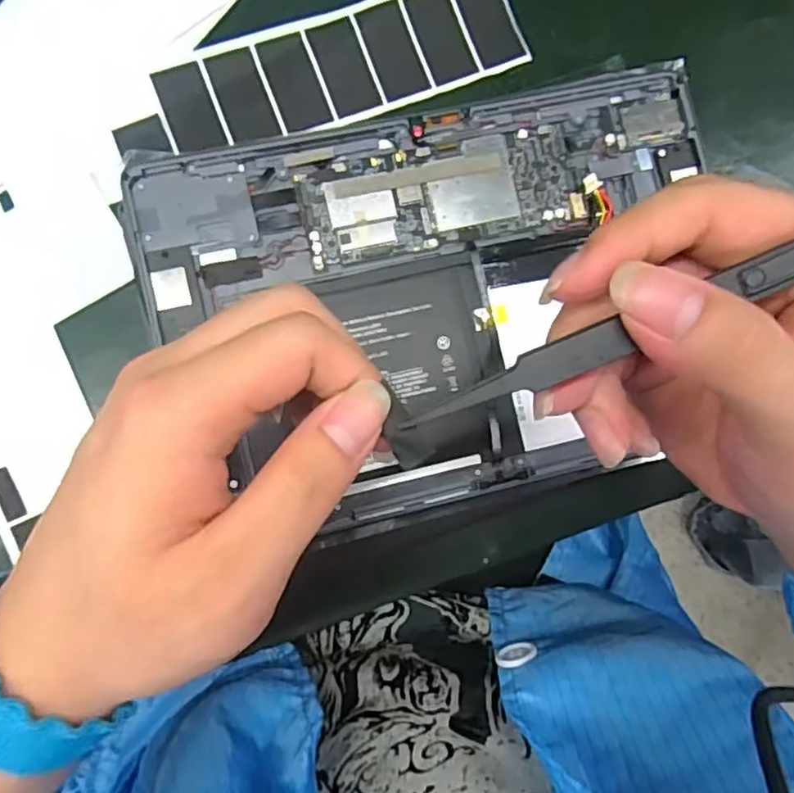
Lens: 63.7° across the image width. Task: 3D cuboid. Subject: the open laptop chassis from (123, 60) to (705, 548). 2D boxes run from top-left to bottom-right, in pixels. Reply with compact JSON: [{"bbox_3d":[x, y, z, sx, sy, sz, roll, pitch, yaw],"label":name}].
[{"bbox_3d":[0.026,-0.041,0.277,0.246,0.013,0.171,-13,85,-5],"label":"open laptop chassis"}]

